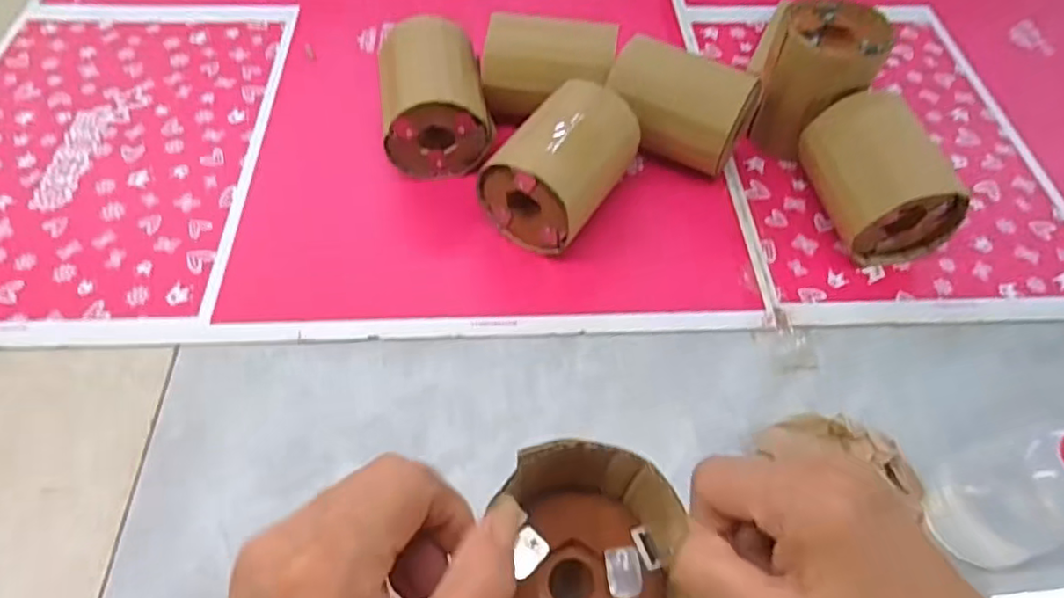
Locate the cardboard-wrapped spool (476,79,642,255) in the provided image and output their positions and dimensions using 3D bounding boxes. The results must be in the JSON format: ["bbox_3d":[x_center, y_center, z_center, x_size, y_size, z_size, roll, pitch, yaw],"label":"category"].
[{"bbox_3d":[0.027,-0.099,0.489,0.085,0.090,0.113,34,61,19],"label":"cardboard-wrapped spool"}]

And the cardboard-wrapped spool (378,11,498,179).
[{"bbox_3d":[-0.083,-0.168,0.533,0.084,0.089,0.111,-7,56,-6],"label":"cardboard-wrapped spool"}]

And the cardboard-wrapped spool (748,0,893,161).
[{"bbox_3d":[0.237,-0.187,0.537,0.090,0.113,0.086,1,56,-1],"label":"cardboard-wrapped spool"}]

